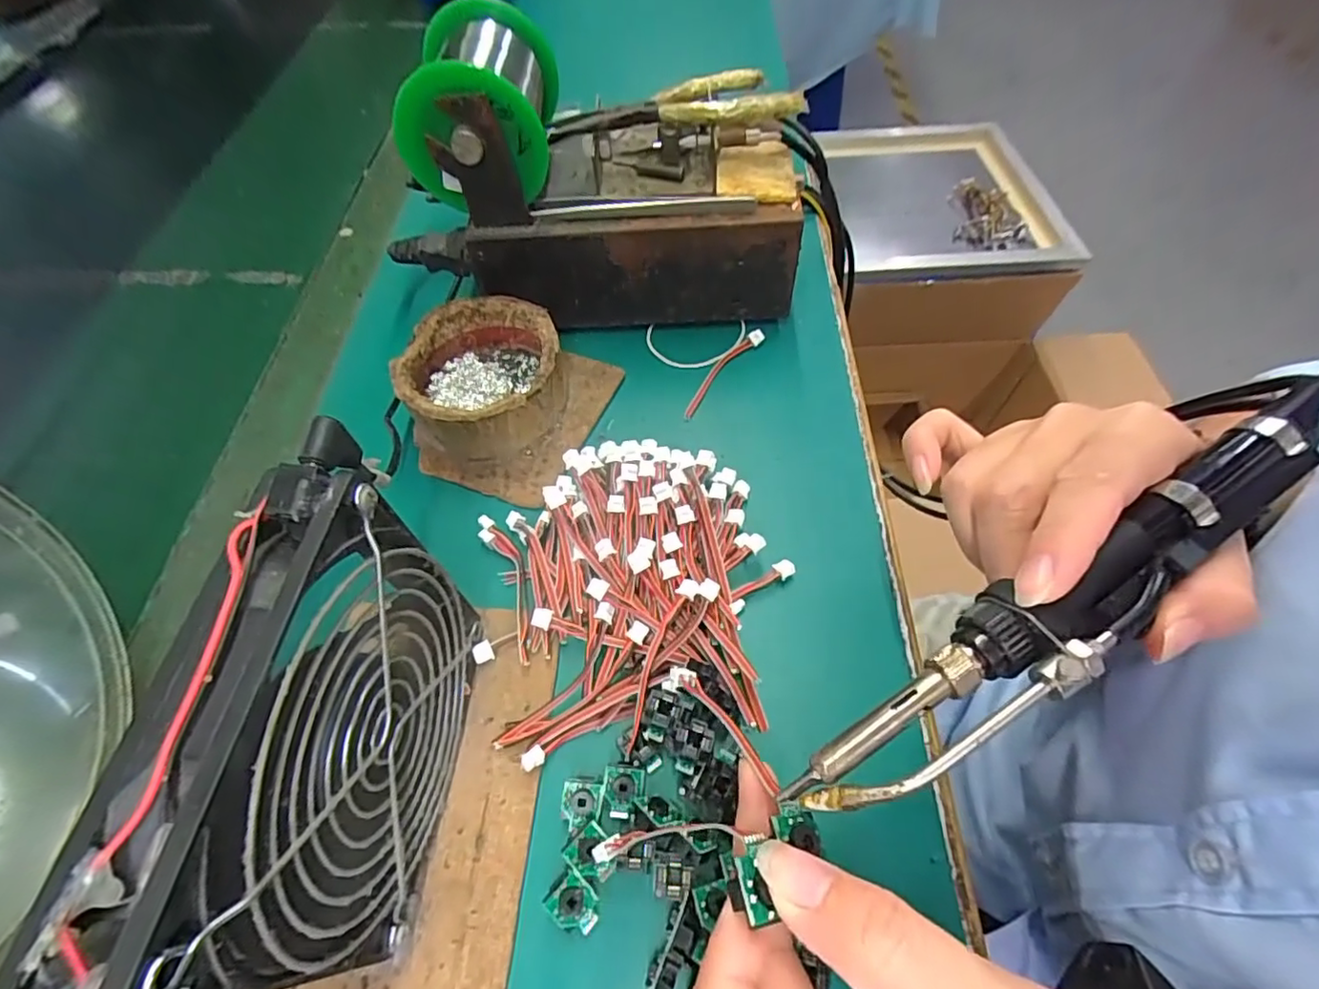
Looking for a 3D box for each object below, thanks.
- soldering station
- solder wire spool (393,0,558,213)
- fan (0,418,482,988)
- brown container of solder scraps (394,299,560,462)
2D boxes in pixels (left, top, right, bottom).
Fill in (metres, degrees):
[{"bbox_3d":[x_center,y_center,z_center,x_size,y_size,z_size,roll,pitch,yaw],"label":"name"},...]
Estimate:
[{"bbox_3d":[-0.036,-0.174,0.339,0.219,0.124,0.102,-2,57,0],"label":"soldering station"},{"bbox_3d":[-0.088,-0.198,0.297,0.070,0.058,0.087,1,58,2],"label":"solder wire spool"},{"bbox_3d":[-0.095,0.070,0.182,0.028,0.128,0.121,3,58,4],"label":"fan"},{"bbox_3d":[-0.094,-0.064,0.319,0.081,0.041,0.081,-1,57,1],"label":"brown container of solder scraps"}]

